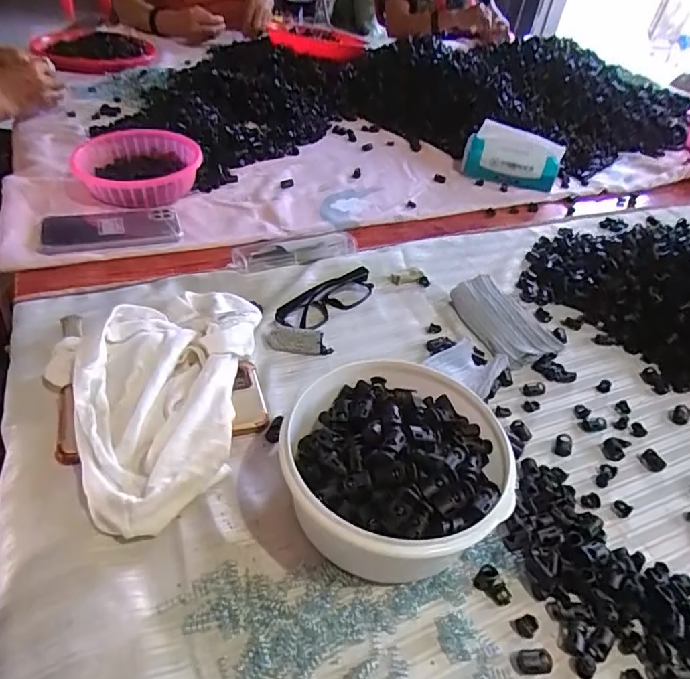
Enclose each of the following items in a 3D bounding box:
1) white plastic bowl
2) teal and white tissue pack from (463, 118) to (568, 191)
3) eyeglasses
[{"bbox_3d":[0.035,0.095,0.382,0.155,0.081,0.155,4,40,-3],"label":"white plastic bowl"},{"bbox_3d":[0.300,-0.329,0.931,0.169,0.107,0.048,22,2,21],"label":"teal and white tissue pack"},{"bbox_3d":[-0.017,-0.046,0.586,0.039,0.019,0.132,32,46,27],"label":"eyeglasses"}]

